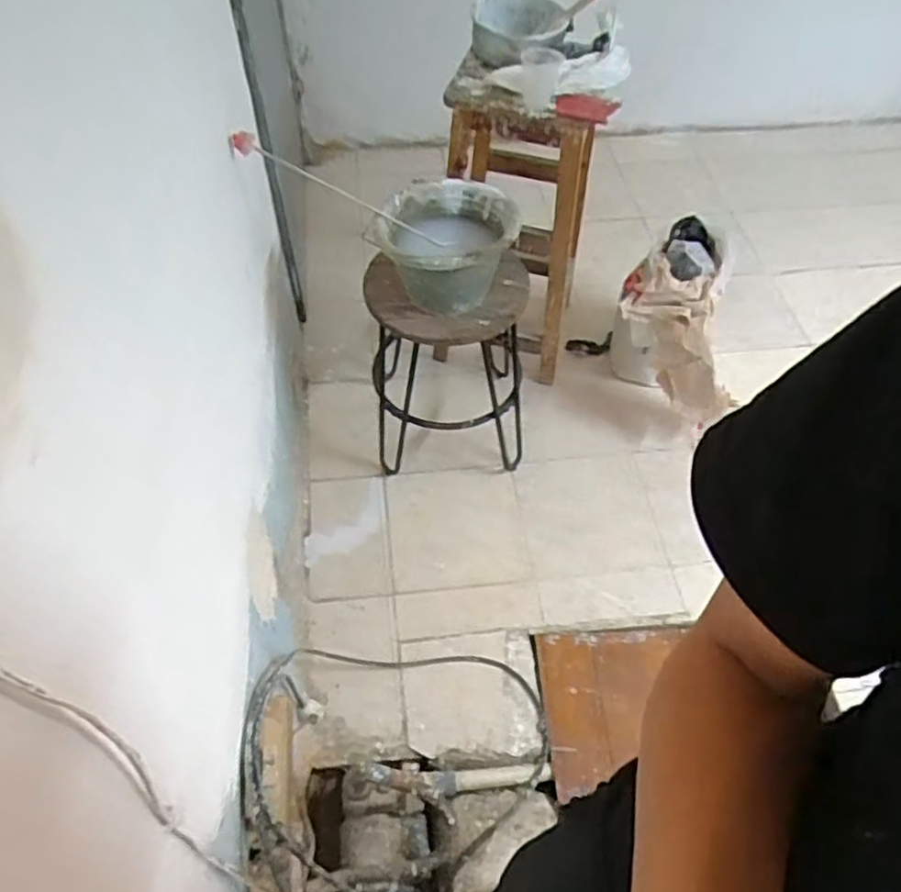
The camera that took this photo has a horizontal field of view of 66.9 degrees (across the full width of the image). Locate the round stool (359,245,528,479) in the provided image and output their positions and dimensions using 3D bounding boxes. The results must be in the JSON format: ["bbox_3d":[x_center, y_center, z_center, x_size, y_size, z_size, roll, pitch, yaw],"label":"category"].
[{"bbox_3d":[0.003,-0.190,1.470,0.345,0.488,0.288,2,55,-3],"label":"round stool"}]

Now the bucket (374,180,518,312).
[{"bbox_3d":[-0.009,-0.343,1.203,0.234,0.151,0.235,2,55,-3],"label":"bucket"}]

